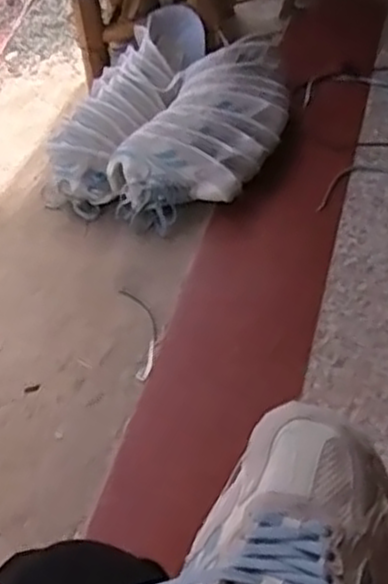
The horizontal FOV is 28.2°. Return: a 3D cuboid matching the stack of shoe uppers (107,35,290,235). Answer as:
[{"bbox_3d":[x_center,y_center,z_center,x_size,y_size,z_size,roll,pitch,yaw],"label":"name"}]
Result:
[{"bbox_3d":[0.041,-0.304,1.407,0.227,0.124,0.432,23,52,22],"label":"stack of shoe uppers"}]

